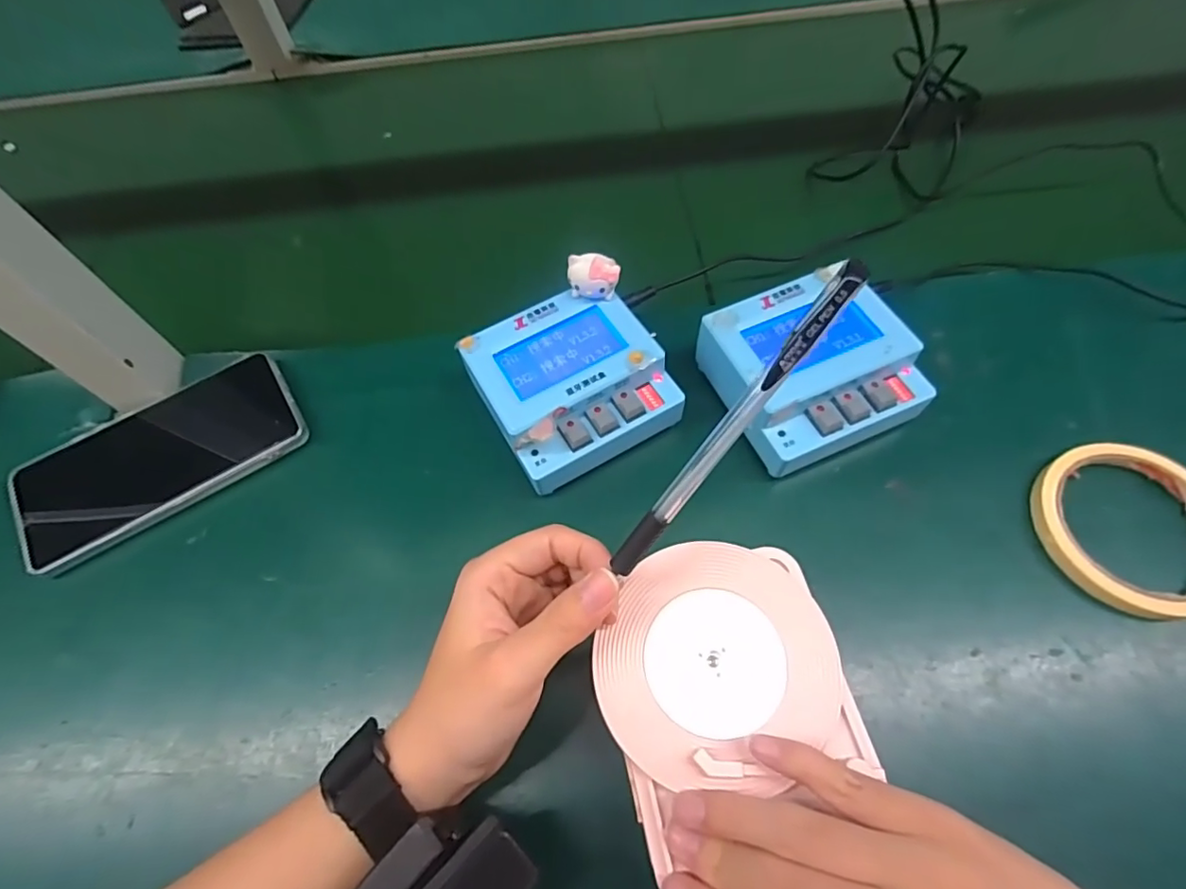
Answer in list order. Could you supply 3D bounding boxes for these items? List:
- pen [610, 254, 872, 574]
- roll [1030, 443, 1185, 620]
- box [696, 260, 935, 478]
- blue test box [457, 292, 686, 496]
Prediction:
[{"bbox_3d":[0.047,-0.004,0.197,0.010,0.007,0.134,45,115,24],"label":"pen"},{"bbox_3d":[0.286,0.043,0.293,0.089,0.014,0.093,-2,61,3],"label":"roll"},{"bbox_3d":[0.128,-0.043,0.330,0.105,0.050,0.096,-22,62,-8],"label":"box"},{"bbox_3d":[-0.010,-0.033,0.335,0.101,0.048,0.101,-27,62,-11],"label":"blue test box"}]

